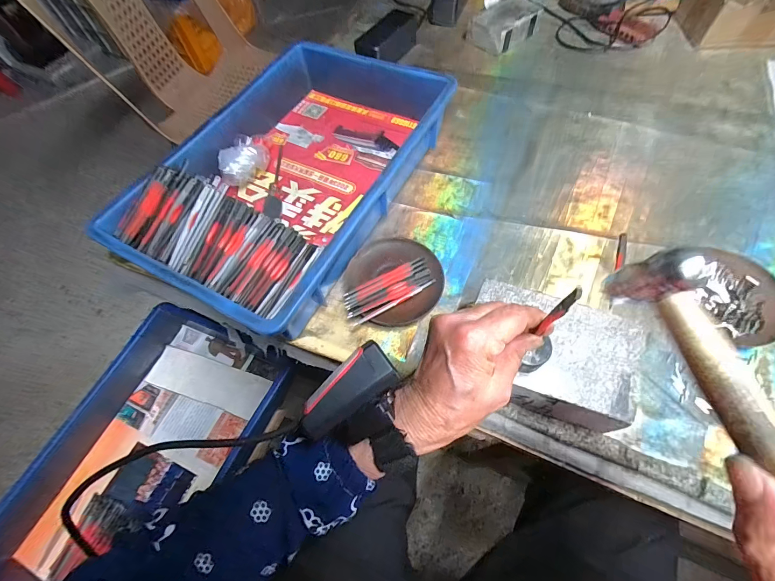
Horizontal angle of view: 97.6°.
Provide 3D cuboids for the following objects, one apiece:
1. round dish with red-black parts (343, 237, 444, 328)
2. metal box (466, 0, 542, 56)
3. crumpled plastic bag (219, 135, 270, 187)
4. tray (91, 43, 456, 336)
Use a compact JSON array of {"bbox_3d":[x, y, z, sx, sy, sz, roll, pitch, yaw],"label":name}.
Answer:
[{"bbox_3d":[0.007,-0.013,0.402,0.112,0.018,0.110,-1,62,2],"label":"round dish with red-black parts"},{"bbox_3d":[0.217,-0.491,0.624,0.120,0.044,0.082,-31,65,-12],"label":"metal box"},{"bbox_3d":[-0.203,-0.183,0.483,0.071,0.049,0.053,-27,64,-11],"label":"crumpled plastic bag"},{"bbox_3d":[-0.121,-0.166,0.450,0.264,0.087,0.421,26,67,15],"label":"tray"}]

